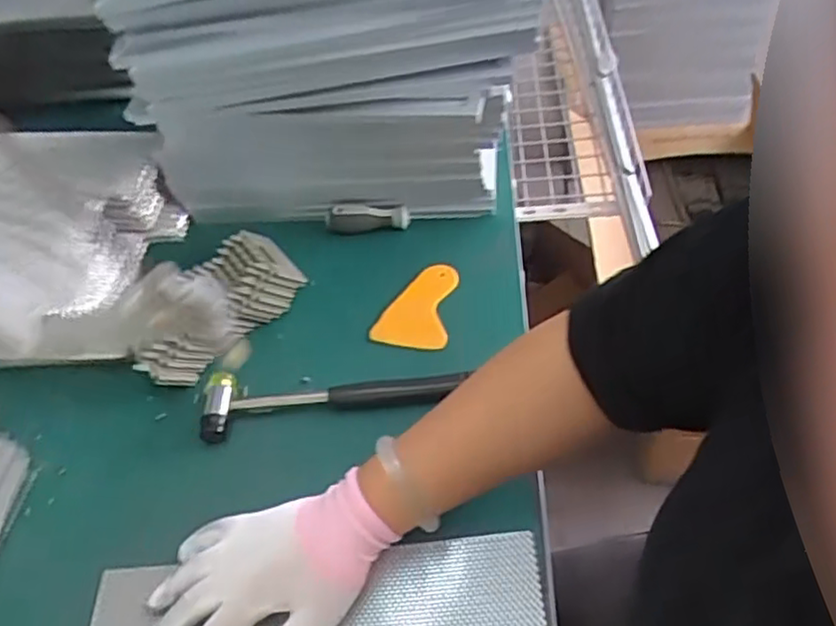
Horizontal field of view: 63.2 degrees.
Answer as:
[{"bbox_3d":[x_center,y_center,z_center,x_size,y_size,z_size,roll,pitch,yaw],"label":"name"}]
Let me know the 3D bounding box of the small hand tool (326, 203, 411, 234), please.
[{"bbox_3d":[-0.053,-0.103,0.724,0.088,0.032,0.017,-6,51,6],"label":"small hand tool"}]

